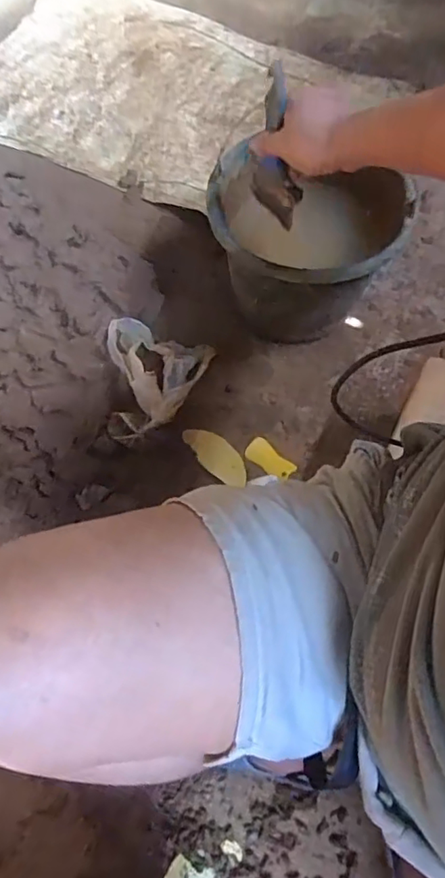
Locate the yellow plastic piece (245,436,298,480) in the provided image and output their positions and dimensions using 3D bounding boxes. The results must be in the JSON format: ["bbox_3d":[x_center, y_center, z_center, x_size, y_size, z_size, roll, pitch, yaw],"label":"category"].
[{"bbox_3d":[0.071,0.030,0.808,0.077,0.006,0.036,39,75,15],"label":"yellow plastic piece"}]

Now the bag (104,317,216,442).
[{"bbox_3d":[-0.092,-0.088,0.817,0.150,0.095,0.166,0,69,2],"label":"bag"}]

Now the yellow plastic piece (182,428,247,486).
[{"bbox_3d":[-0.009,0.023,0.813,0.119,0.008,0.050,40,75,15],"label":"yellow plastic piece"}]

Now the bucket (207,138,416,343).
[{"bbox_3d":[0.115,-0.264,0.811,0.267,0.209,0.224,14,70,7],"label":"bucket"}]

